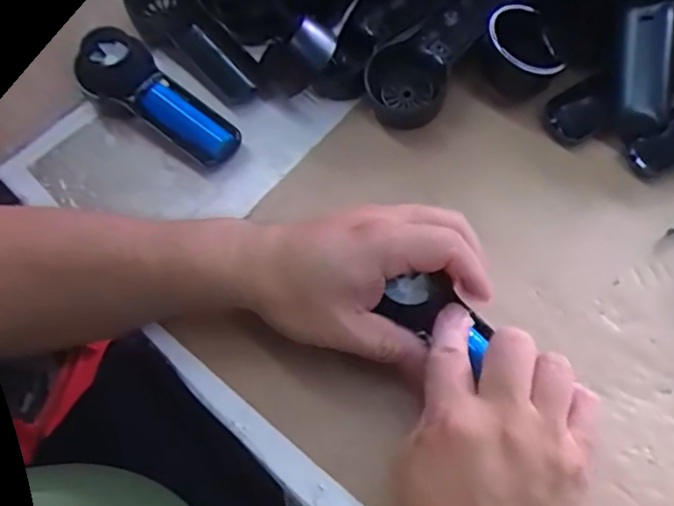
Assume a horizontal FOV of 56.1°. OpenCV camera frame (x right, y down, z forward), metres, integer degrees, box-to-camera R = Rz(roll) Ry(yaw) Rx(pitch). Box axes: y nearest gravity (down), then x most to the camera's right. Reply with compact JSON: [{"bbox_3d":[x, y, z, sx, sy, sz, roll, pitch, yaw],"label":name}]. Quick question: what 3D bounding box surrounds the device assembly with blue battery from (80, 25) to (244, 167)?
[{"bbox_3d":[-0.147,-0.120,0.507,0.058,0.046,0.148,-41,68,-16],"label":"device assembly with blue battery"}]

